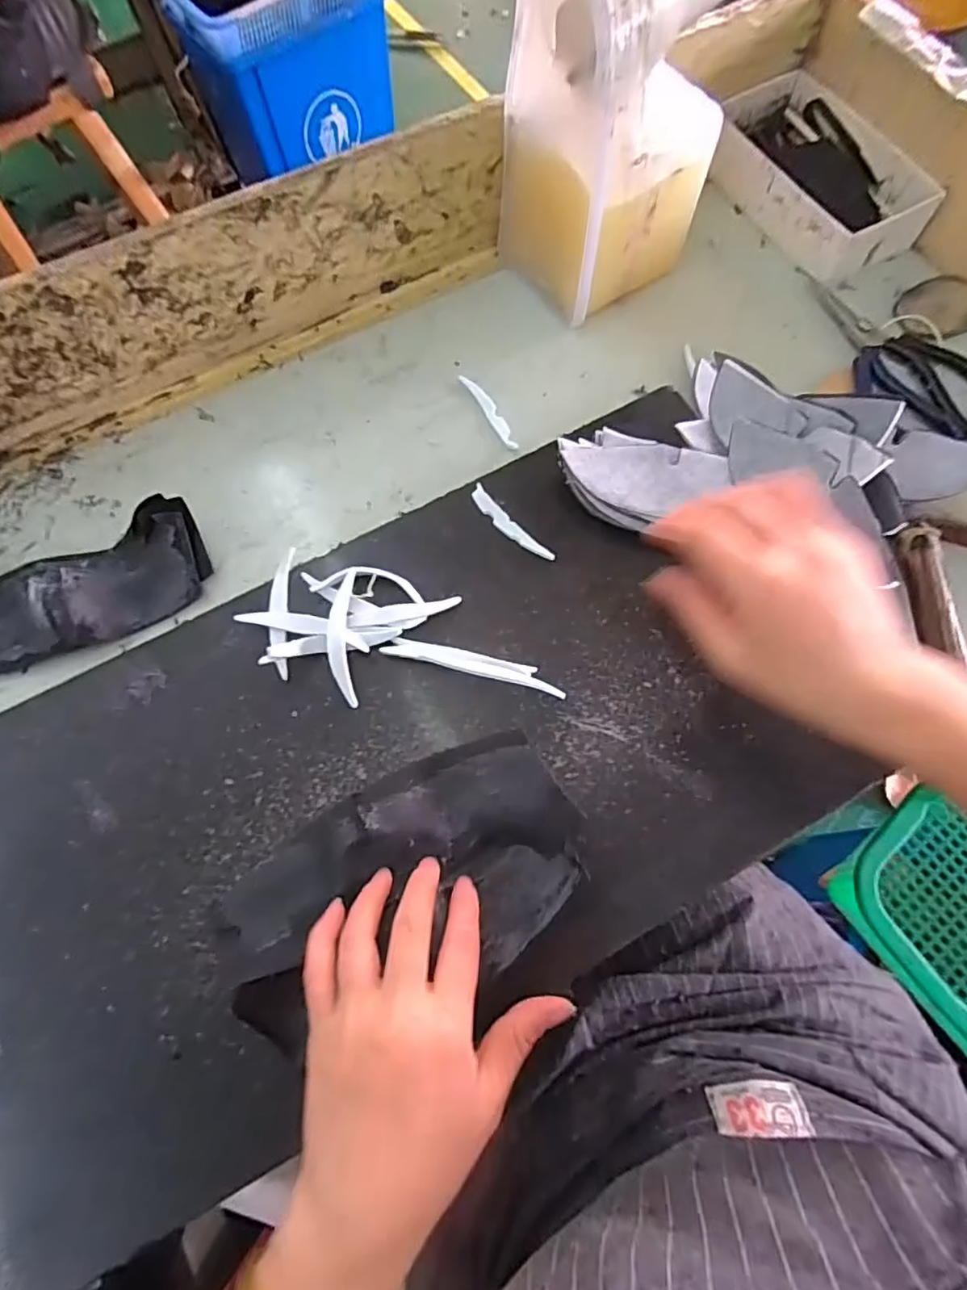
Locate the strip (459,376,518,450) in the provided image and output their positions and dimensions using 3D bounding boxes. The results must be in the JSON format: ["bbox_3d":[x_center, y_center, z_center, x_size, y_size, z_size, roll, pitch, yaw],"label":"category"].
[{"bbox_3d":[0.006,-0.186,0.460,0.013,0.005,0.083,-28,73,-7],"label":"strip"}]

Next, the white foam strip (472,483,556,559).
[{"bbox_3d":[0.017,-0.081,0.390,0.015,0.004,0.074,-40,75,-10],"label":"white foam strip"}]

